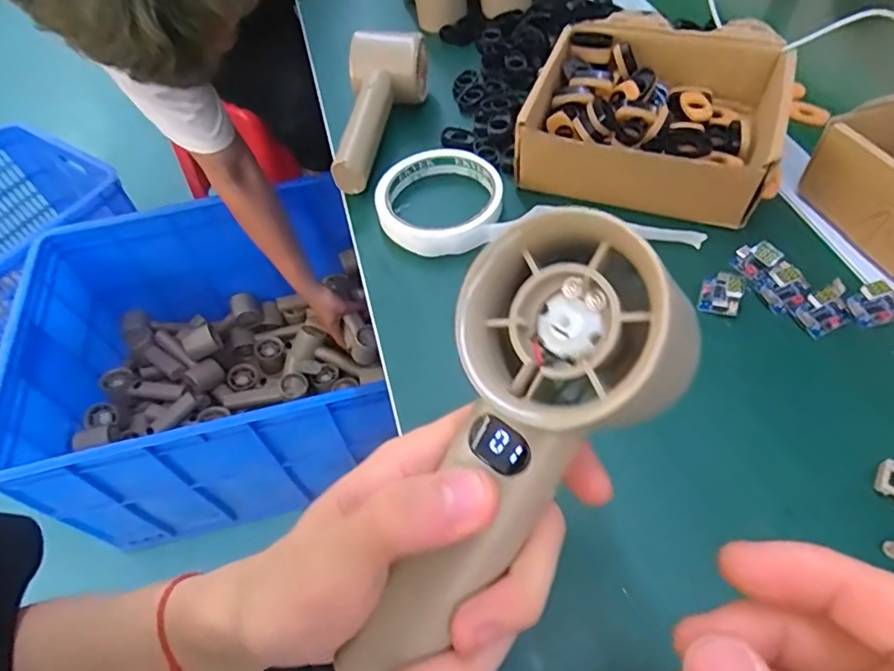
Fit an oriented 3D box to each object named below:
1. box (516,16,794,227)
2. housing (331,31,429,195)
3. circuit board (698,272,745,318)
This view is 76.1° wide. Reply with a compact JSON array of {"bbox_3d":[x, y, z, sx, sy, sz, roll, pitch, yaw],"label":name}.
[{"bbox_3d":[0.151,-0.163,0.418,0.170,0.052,0.149,15,58,16],"label":"box"},{"bbox_3d":[-0.055,-0.181,0.459,0.060,0.056,0.137,3,55,7],"label":"housing"},{"bbox_3d":[0.170,-0.027,0.353,0.022,0.011,0.029,18,58,17],"label":"circuit board"}]

